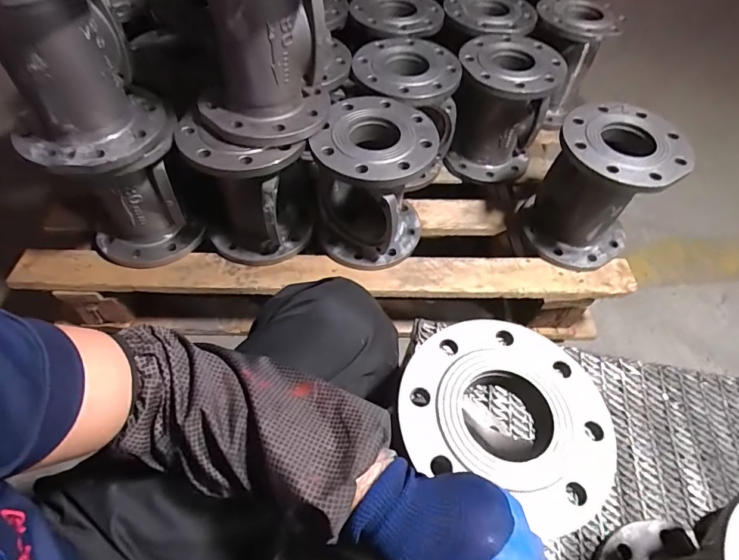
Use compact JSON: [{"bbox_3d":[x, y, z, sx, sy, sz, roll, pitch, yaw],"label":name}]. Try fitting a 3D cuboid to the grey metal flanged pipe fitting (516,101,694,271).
[{"bbox_3d":[0.394,-0.156,0.769,0.184,0.229,0.178,39,63,20],"label":"grey metal flanged pipe fitting"}]

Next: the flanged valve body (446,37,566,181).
[{"bbox_3d":[0.259,-0.342,0.899,0.189,0.228,0.181,12,57,4],"label":"flanged valve body"}]

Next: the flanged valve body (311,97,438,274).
[{"bbox_3d":[0.004,-0.157,0.752,0.182,0.230,0.181,2,57,-2],"label":"flanged valve body"}]

